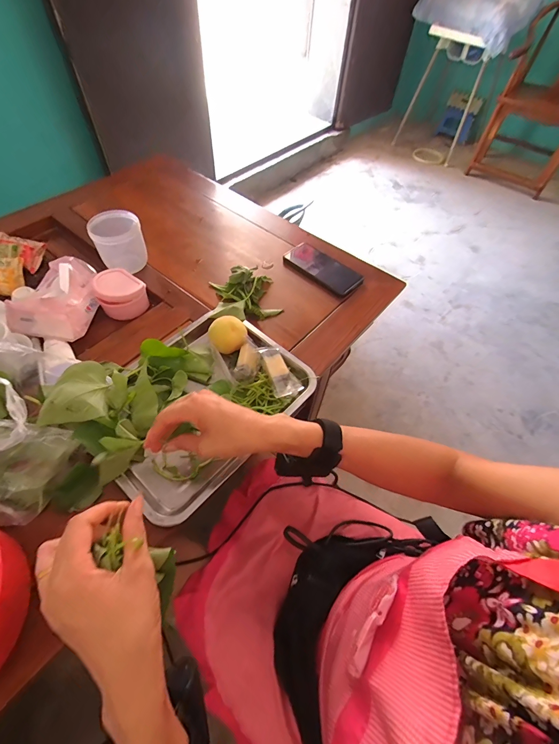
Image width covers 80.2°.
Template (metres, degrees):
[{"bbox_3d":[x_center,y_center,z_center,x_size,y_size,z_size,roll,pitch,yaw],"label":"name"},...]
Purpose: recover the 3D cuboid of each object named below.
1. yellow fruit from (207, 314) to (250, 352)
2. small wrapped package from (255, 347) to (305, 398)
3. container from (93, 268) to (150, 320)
[{"bbox_3d":[-0.084,-0.059,0.545,0.061,0.050,0.047,-1,56,-5],"label":"yellow fruit"},{"bbox_3d":[-0.002,-0.003,0.523,0.046,0.019,0.087,-27,79,-20],"label":"small wrapped package"},{"bbox_3d":[-0.297,-0.151,0.625,0.084,0.064,0.073,-23,61,-18],"label":"container"}]

